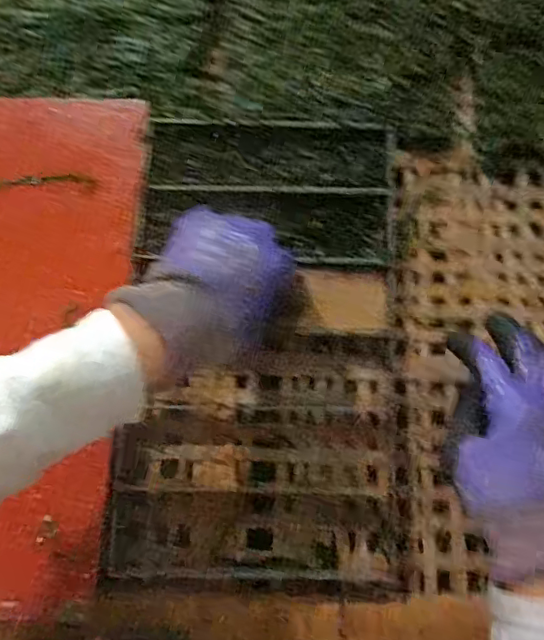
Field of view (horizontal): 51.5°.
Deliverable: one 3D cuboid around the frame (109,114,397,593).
[{"bbox_3d":[-0.007,0.015,0.440,0.216,0.036,0.367,1,77,0],"label":"frame"}]

